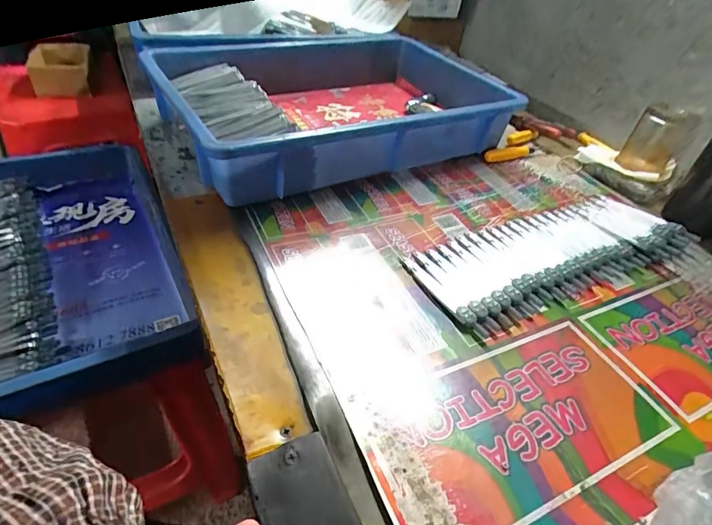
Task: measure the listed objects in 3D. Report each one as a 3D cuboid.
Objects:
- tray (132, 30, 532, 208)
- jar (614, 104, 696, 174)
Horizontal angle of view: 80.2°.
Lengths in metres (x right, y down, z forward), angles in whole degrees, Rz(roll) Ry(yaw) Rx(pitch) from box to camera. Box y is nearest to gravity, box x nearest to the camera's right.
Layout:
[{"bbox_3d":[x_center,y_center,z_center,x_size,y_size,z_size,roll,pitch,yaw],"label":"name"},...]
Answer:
[{"bbox_3d":[-0.013,-0.222,0.584,0.456,0.086,0.302,-19,49,-26],"label":"tray"},{"bbox_3d":[0.390,-0.154,0.547,0.065,0.086,0.044,-10,45,-19],"label":"jar"}]

